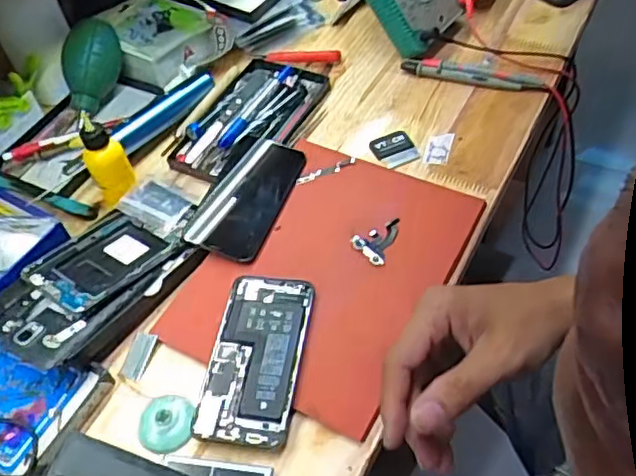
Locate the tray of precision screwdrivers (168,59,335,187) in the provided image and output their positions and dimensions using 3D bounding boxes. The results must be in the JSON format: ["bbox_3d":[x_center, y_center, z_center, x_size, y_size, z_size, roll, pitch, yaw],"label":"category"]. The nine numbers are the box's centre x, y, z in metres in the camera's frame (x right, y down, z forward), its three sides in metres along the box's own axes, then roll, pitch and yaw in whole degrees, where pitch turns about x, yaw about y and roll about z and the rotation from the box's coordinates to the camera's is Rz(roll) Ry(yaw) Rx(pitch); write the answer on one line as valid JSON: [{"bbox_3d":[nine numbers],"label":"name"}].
[{"bbox_3d":[-0.069,-0.128,0.663,0.096,0.019,0.180,21,57,21],"label":"tray of precision screwdrivers"}]

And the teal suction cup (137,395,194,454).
[{"bbox_3d":[-0.112,0.138,0.476,0.041,0.018,0.039,-3,52,4],"label":"teal suction cup"}]

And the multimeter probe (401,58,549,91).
[{"bbox_3d":[0.164,-0.173,0.680,0.147,0.010,0.029,13,56,14],"label":"multimeter probe"}]

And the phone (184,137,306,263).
[{"bbox_3d":[-0.064,-0.043,0.591,0.071,0.012,0.138,16,56,18],"label":"phone"}]

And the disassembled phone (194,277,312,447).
[{"bbox_3d":[-0.047,0.090,0.496,0.068,0.008,0.138,5,53,10],"label":"disassembled phone"}]

